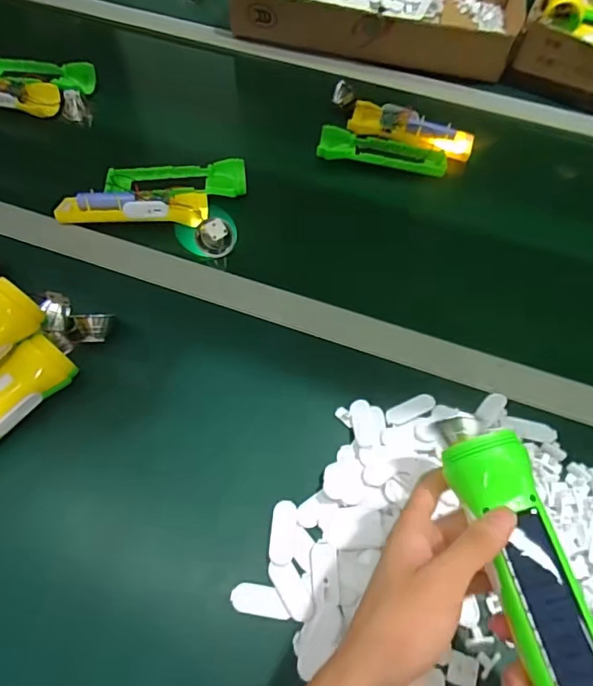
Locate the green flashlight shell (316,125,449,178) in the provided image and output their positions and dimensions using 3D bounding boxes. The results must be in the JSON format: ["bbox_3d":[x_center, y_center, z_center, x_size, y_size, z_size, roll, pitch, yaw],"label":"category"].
[{"bbox_3d":[0.109,-0.239,0.638,0.162,0.017,0.057,12,59,5],"label":"green flashlight shell"}]

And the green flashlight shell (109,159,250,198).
[{"bbox_3d":[-0.142,-0.192,0.600,0.162,0.027,0.050,-5,59,-6],"label":"green flashlight shell"}]

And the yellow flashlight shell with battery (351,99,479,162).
[{"bbox_3d":[0.150,-0.281,0.657,0.160,0.022,0.058,16,59,7],"label":"yellow flashlight shell with battery"}]

